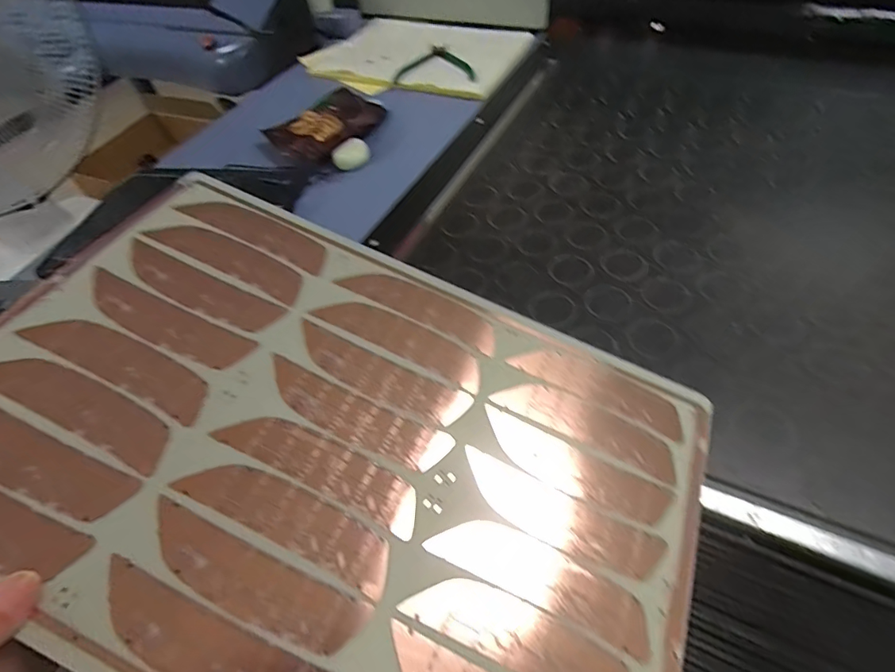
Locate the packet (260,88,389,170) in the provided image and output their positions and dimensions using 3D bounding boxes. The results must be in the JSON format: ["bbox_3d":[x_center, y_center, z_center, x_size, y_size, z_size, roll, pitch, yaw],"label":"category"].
[{"bbox_3d":[-0.171,-0.304,0.699,0.150,0.029,0.115,-37,56,-23],"label":"packet"}]

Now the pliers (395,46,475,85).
[{"bbox_3d":[-0.022,-0.437,0.779,0.123,0.013,0.122,-5,50,-1],"label":"pliers"}]

